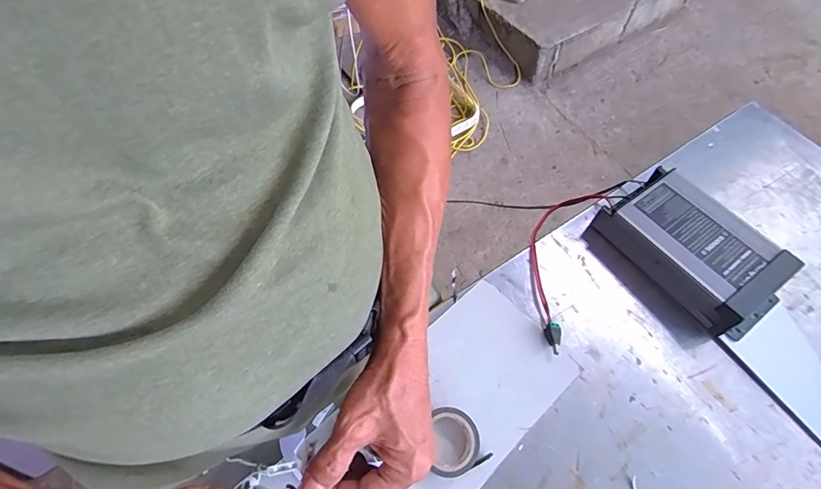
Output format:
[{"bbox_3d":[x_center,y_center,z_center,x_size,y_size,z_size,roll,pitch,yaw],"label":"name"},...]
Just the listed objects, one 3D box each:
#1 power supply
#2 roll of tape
[{"bbox_3d":[0.318,0.007,0.486,0.107,0.055,0.186,-33,67,-19],"label":"power supply"},{"bbox_3d":[0.037,0.181,0.396,0.052,0.020,0.058,-25,65,-15],"label":"roll of tape"}]

